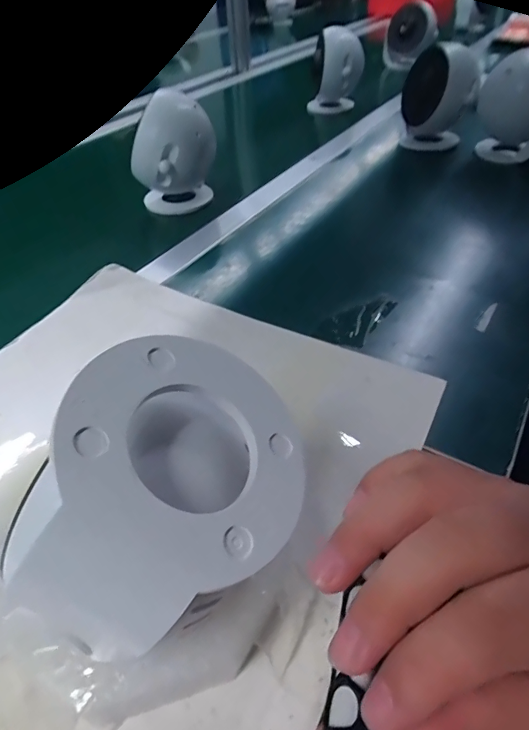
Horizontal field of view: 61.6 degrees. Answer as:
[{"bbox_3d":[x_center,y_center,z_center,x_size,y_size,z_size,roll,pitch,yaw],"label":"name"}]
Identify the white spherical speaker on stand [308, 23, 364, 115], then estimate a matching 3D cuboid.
[{"bbox_3d":[0.131,-0.540,0.827,0.095,0.135,0.078,2,44,5],"label":"white spherical speaker on stand"}]

